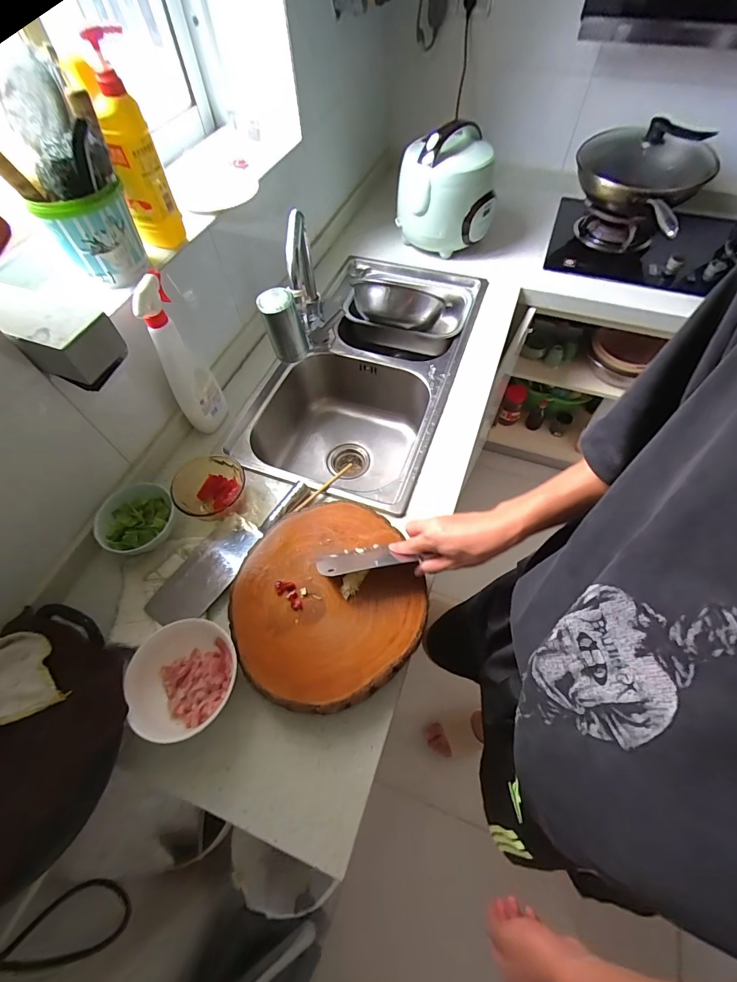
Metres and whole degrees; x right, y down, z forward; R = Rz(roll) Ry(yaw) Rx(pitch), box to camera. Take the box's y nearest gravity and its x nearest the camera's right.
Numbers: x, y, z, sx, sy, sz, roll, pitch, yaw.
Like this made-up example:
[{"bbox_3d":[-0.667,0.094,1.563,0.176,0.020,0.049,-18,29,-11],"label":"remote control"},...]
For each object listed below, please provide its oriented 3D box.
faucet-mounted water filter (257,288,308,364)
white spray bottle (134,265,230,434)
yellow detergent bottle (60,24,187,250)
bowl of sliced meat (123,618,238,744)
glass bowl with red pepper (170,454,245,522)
[{"bbox_3d":[-0.141,-0.275,0.664,0.062,0.108,0.051,-20,60,-10],"label":"faucet-mounted water filter"},{"bbox_3d":[-0.328,-0.226,0.701,0.081,0.281,0.060,-28,62,-14],"label":"white spray bottle"},{"bbox_3d":[-0.346,-0.490,0.583,0.071,0.245,0.059,-25,61,-12],"label":"yellow detergent bottle"},{"bbox_3d":[-0.258,0.258,0.553,0.148,0.064,0.144,-1,59,1],"label":"bowl of sliced meat"},{"bbox_3d":[-0.283,-0.001,0.729,0.132,0.060,0.129,-1,59,1],"label":"glass bowl with red pepper"}]

